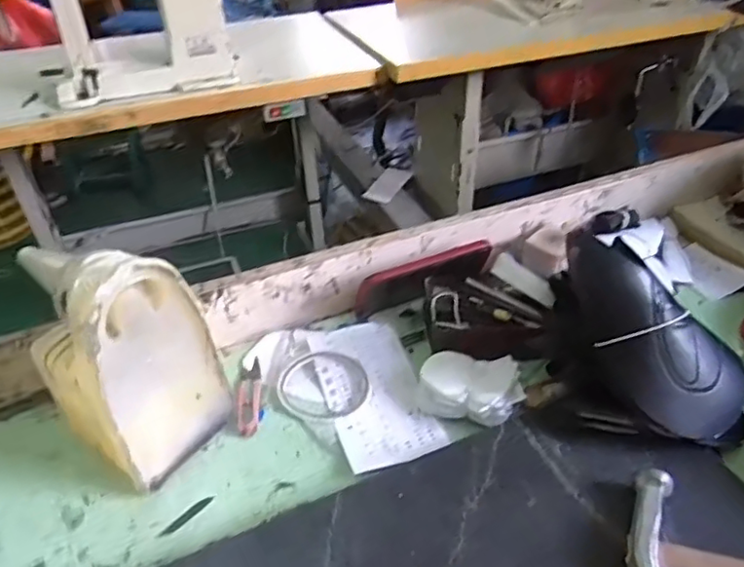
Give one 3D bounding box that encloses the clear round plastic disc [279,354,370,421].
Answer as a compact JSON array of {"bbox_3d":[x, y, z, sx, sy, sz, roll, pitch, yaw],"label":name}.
[{"bbox_3d":[-0.050,0.101,0.606,0.093,0.013,0.079,20,43,25],"label":"clear round plastic disc"}]

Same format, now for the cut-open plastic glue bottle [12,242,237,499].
[{"bbox_3d":[-0.204,0.059,0.503,0.097,0.199,0.121,31,49,34],"label":"cut-open plastic glue bottle"}]

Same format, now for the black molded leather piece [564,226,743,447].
[{"bbox_3d":[0.240,0.049,0.520,0.222,0.059,0.101,47,50,-5],"label":"black molded leather piece"}]

